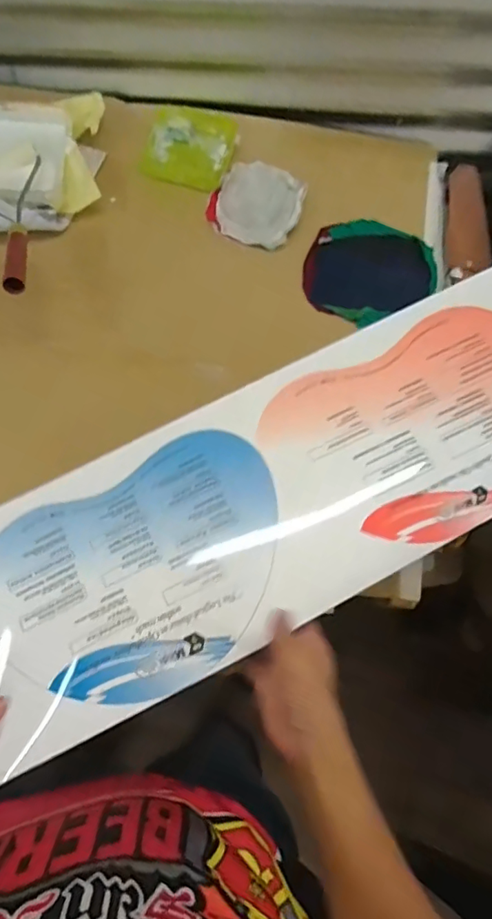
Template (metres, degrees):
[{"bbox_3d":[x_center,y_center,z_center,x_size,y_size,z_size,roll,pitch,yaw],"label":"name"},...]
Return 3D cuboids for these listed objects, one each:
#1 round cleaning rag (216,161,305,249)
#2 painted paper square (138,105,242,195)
[{"bbox_3d":[0.020,-0.387,0.784,0.123,0.008,0.144,14,73,4],"label":"round cleaning rag"},{"bbox_3d":[-0.086,-0.490,0.816,0.133,0.007,0.139,17,76,3],"label":"painted paper square"}]

